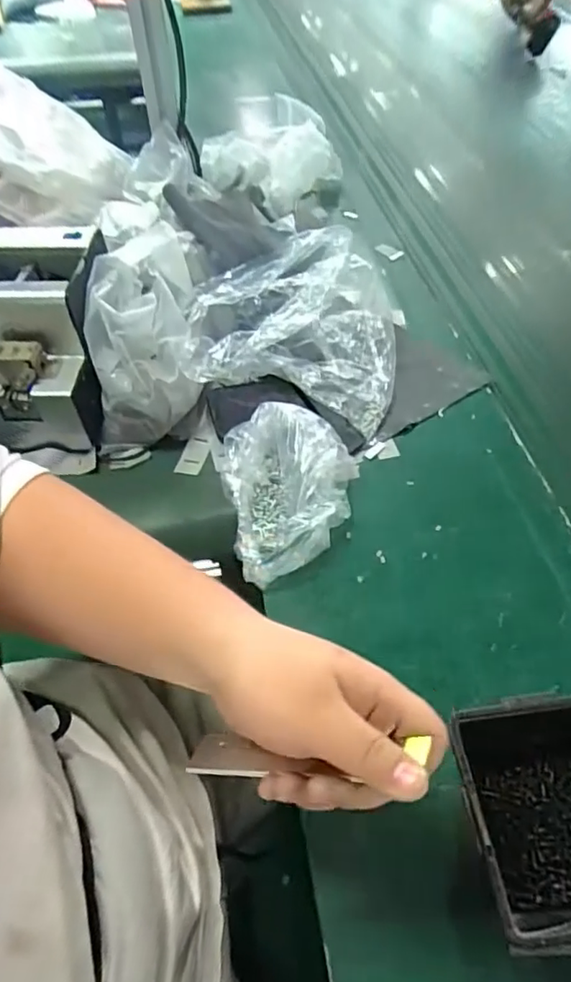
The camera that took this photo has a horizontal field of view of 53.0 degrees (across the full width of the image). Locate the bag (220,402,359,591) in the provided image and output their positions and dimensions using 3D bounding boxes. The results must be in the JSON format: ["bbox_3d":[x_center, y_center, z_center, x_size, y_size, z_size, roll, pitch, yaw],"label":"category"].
[{"bbox_3d":[0.008,-0.003,0.518,0.117,0.069,0.151,-9,52,-4],"label":"bag"}]

